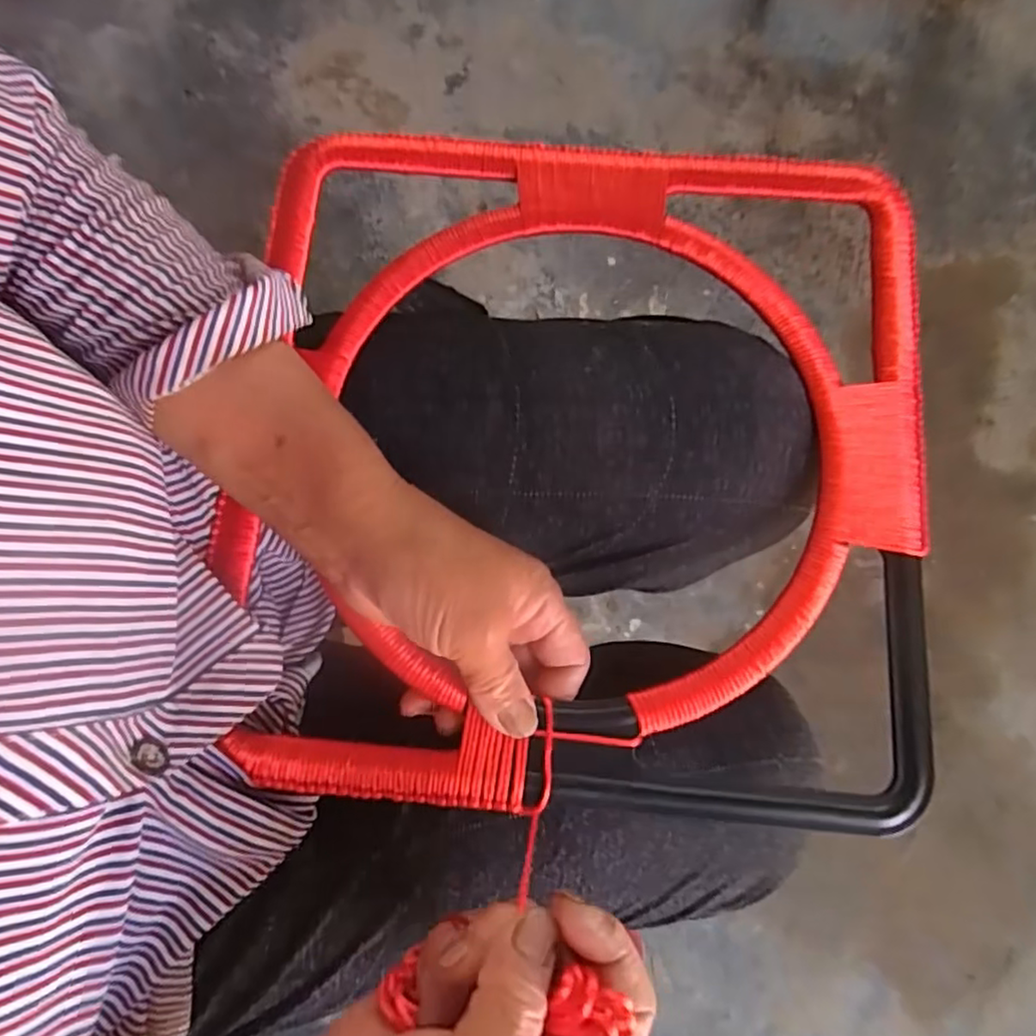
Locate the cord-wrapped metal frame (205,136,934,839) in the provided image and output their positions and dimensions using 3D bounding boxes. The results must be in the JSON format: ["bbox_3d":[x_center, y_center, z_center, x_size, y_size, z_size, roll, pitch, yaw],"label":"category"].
[{"bbox_3d":[0.028,-0.035,0.318,0.331,0.014,0.332,4,78,1],"label":"cord-wrapped metal frame"}]

